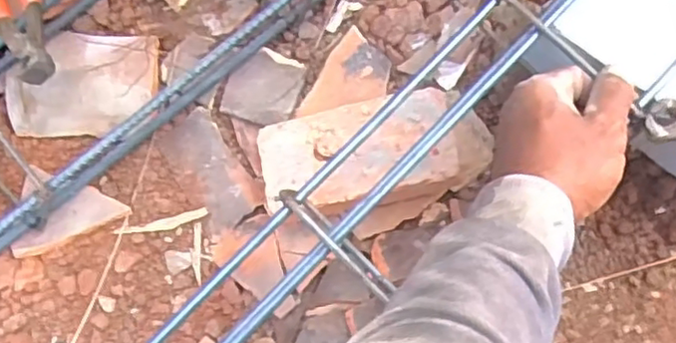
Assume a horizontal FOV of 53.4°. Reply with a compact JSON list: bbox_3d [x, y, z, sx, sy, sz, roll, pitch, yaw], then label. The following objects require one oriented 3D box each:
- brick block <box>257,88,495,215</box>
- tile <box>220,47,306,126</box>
[{"bbox_3d":[0.033,-0.013,0.569,0.193,0.054,0.090,-12,82,2],"label":"brick block"},{"bbox_3d":[-0.068,-0.076,0.609,0.065,0.009,0.063,19,84,6],"label":"tile"}]

